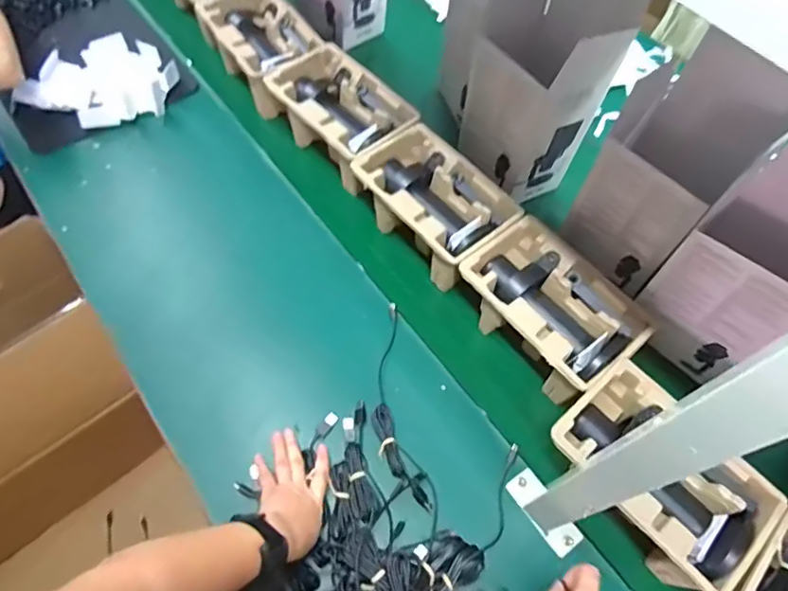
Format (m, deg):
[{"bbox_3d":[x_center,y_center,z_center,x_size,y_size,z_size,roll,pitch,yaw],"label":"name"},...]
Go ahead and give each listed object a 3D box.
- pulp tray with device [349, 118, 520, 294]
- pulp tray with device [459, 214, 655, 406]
[{"bbox_3d":[0.063,-0.136,0.822,0.166,0.097,0.231,-37,66,-21],"label":"pulp tray with device"},{"bbox_3d":[0.214,0.031,0.731,0.167,0.093,0.241,-35,65,-20],"label":"pulp tray with device"}]

